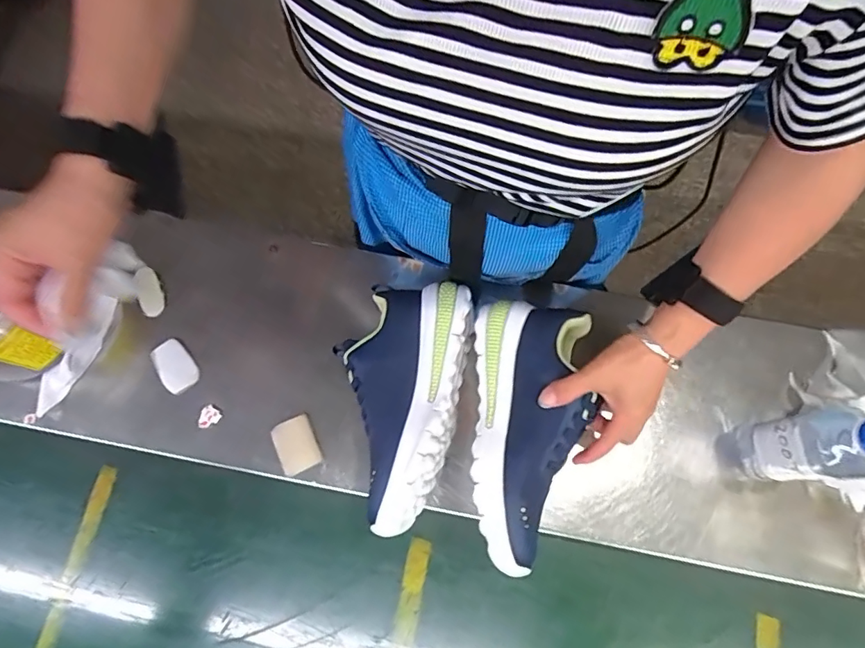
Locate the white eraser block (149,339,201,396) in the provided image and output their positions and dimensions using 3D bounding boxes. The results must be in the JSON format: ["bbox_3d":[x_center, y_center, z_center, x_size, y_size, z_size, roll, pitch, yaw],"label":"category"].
[{"bbox_3d":[-0.287,0.047,0.553,0.036,0.012,0.057,-35,77,-9],"label":"white eraser block"}]

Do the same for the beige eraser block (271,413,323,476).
[{"bbox_3d":[-0.144,0.128,0.528,0.041,0.015,0.055,-23,75,-6],"label":"beige eraser block"}]

